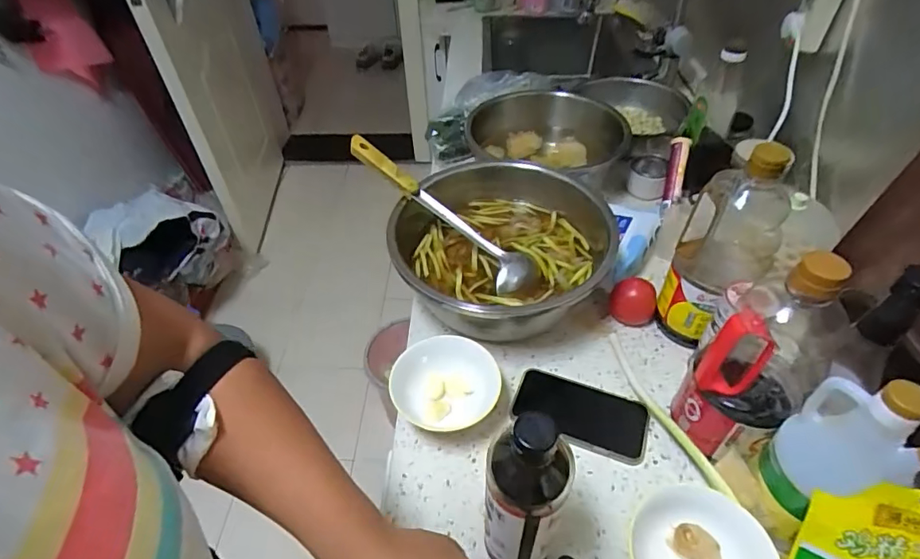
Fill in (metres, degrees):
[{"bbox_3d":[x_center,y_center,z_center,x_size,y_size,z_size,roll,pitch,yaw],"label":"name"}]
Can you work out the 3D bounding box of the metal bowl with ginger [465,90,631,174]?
[{"bbox_3d":[0.166,-0.228,0.849,0.255,0.094,0.270,-1,46,1],"label":"metal bowl with ginger"}]

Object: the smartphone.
[{"bbox_3d":[0.140,0.155,0.570,0.149,0.013,0.079,16,49,18],"label":"smartphone"}]

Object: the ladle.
[{"bbox_3d":[-0.034,-0.094,0.678,0.319,0.033,0.061,39,56,6],"label":"ladle"}]

